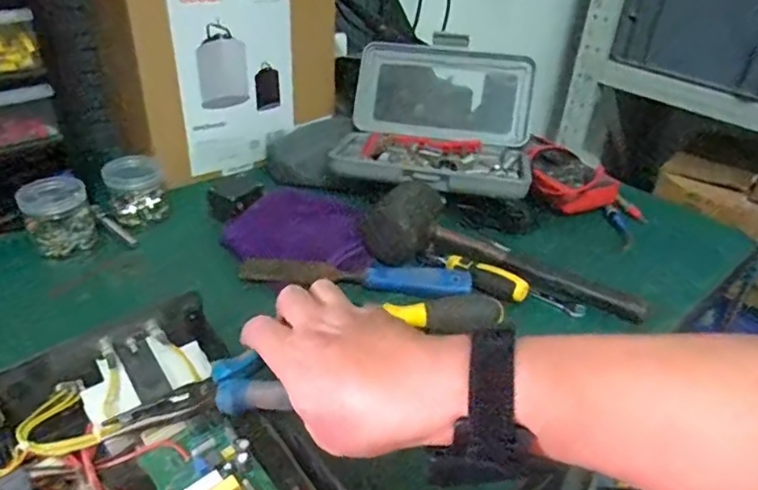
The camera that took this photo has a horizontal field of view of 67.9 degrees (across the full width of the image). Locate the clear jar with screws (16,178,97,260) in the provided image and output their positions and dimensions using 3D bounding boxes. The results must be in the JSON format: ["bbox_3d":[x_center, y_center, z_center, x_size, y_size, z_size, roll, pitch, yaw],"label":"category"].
[{"bbox_3d":[-0.337,-0.028,0.596,0.061,0.070,0.056,3,33,-2],"label":"clear jar with screws"}]

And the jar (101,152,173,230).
[{"bbox_3d":[-0.277,-0.065,0.647,0.065,0.064,0.063,-11,36,-21],"label":"jar"}]

